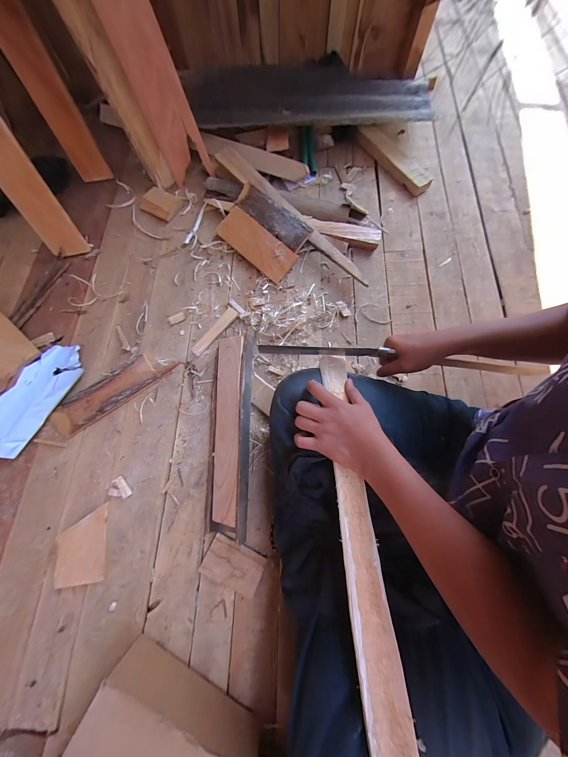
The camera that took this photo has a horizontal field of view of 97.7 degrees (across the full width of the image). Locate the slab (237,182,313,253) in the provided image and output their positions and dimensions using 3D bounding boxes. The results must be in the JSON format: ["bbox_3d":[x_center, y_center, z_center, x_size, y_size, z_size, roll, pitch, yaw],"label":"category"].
[{"bbox_3d":[-0.032,-0.449,0.685,0.241,0.019,0.075,43,100,11],"label":"slab"}]

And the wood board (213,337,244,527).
[{"bbox_3d":[-0.119,0.092,0.516,0.062,0.012,0.374,-6,75,21],"label":"wood board"}]

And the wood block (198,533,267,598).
[{"bbox_3d":[-0.100,0.368,0.486,0.112,0.016,0.073,23,74,8],"label":"wood block"}]

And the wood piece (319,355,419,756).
[{"bbox_3d":[0.096,0.180,0.329,0.048,0.015,0.474,-4,66,0],"label":"wood piece"}]

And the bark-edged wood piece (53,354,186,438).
[{"bbox_3d":[-0.399,0.024,0.591,0.295,0.019,0.079,-36,76,-10],"label":"bark-edged wood piece"}]

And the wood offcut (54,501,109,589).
[{"bbox_3d":[-0.405,0.336,0.499,0.090,0.011,0.128,-10,73,-2],"label":"wood offcut"}]

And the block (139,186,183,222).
[{"bbox_3d":[-0.378,-0.543,0.765,0.115,0.023,0.087,28,75,9],"label":"block"}]

